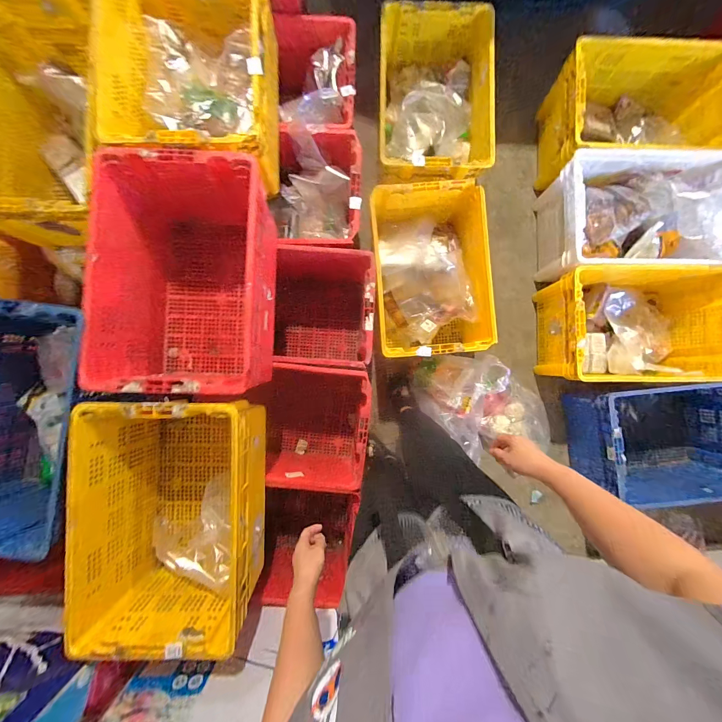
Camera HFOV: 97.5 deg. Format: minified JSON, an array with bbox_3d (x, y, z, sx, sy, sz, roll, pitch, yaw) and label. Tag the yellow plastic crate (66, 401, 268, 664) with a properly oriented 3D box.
[{"bbox_3d":[-0.484,0.400,0.884,0.380,0.318,0.575,0,88,-1],"label":"yellow plastic crate"}]

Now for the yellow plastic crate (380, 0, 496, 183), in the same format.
[{"bbox_3d":[0.255,-0.954,1.217,0.453,0.238,0.584,0,88,-1],"label":"yellow plastic crate"}]

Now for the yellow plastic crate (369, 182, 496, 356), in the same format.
[{"bbox_3d":[0.249,-0.316,1.225,0.406,0.286,0.590,-6,88,-1],"label":"yellow plastic crate"}]

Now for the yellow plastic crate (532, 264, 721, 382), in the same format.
[{"bbox_3d":[1.031,-0.140,1.223,0.576,0.324,0.414,-2,88,-1],"label":"yellow plastic crate"}]

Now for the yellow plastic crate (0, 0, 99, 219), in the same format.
[{"bbox_3d":[-0.850,-0.656,0.907,0.394,0.331,0.586,0,88,-1],"label":"yellow plastic crate"}]

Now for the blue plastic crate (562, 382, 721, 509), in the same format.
[{"bbox_3d":[1.165,0.315,1.258,0.630,0.370,0.416,-5,88,-1],"label":"blue plastic crate"}]

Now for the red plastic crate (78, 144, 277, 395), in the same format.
[{"bbox_3d":[-0.472,-0.224,0.910,0.407,0.309,0.601,2,88,-1],"label":"red plastic crate"}]

